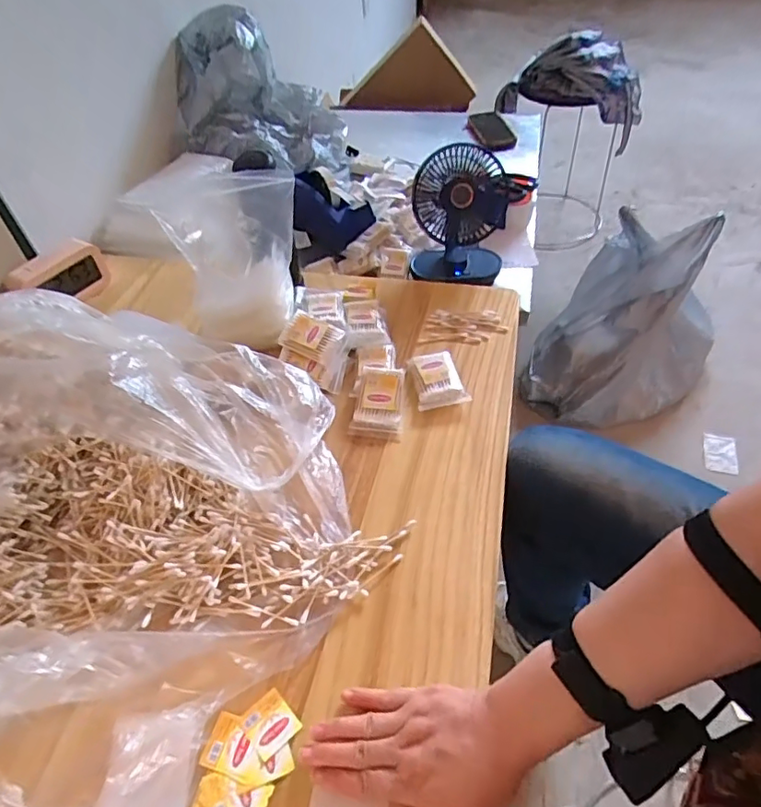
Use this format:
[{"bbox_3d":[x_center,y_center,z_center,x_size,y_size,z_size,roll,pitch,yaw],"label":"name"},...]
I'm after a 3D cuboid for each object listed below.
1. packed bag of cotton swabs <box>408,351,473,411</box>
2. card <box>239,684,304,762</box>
[{"bbox_3d":[0.072,-0.031,0.711,0.062,0.017,0.089,-13,48,-6],"label":"packed bag of cotton swabs"},{"bbox_3d":[-0.093,0.270,0.467,0.038,0.004,0.042,-33,56,-29],"label":"card"}]

